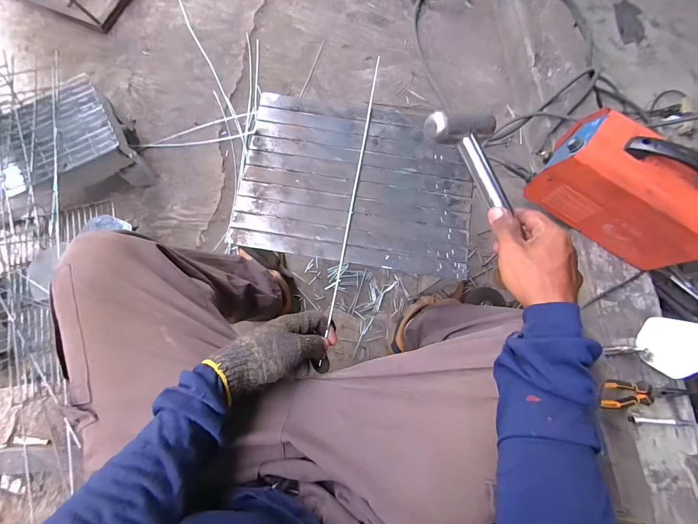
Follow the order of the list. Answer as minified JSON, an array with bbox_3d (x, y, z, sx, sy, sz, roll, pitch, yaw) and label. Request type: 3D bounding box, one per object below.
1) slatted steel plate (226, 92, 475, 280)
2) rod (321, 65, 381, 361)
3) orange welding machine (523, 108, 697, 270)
[{"bbox_3d":[0.013,-0.126,0.494,0.339,0.013,0.256,9,79,0],"label":"slatted steel plate"},{"bbox_3d":[0.013,-0.128,0.490,0.006,0.004,0.409,10,78,1],"label":"rod"},{"bbox_3d":[0.592,-0.150,0.678,0.325,0.219,0.155,39,80,6],"label":"orange welding machine"}]

